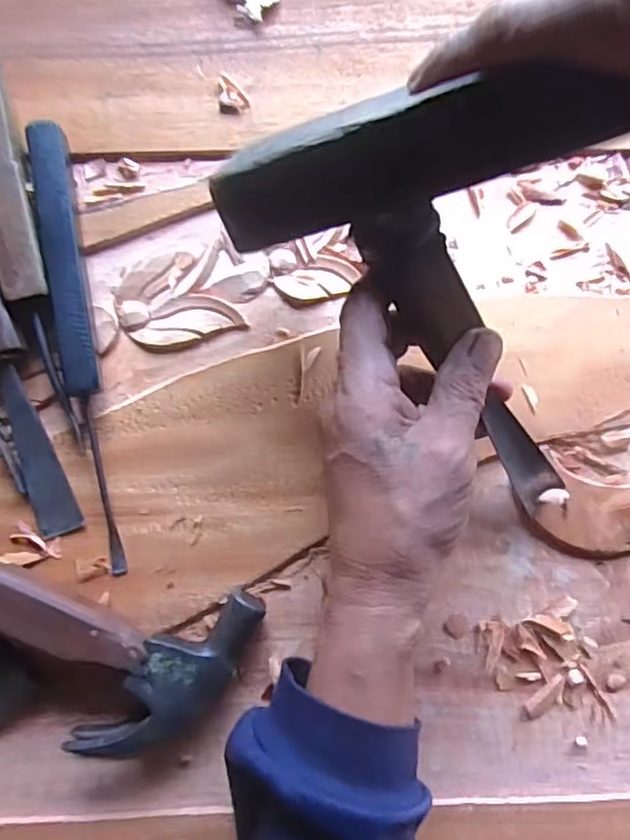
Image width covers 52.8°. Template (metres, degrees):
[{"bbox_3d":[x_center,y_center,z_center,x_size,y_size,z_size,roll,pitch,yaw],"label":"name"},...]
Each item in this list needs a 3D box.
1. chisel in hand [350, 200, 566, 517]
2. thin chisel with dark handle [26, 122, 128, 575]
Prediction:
[{"bbox_3d":[0.077,-0.026,0.319,0.038,0.023,0.179,-37,114,-4],"label":"chisel in hand"},{"bbox_3d":[-0.128,-0.041,0.344,0.017,0.021,0.245,-9,86,-2],"label":"thin chisel with dark handle"}]

